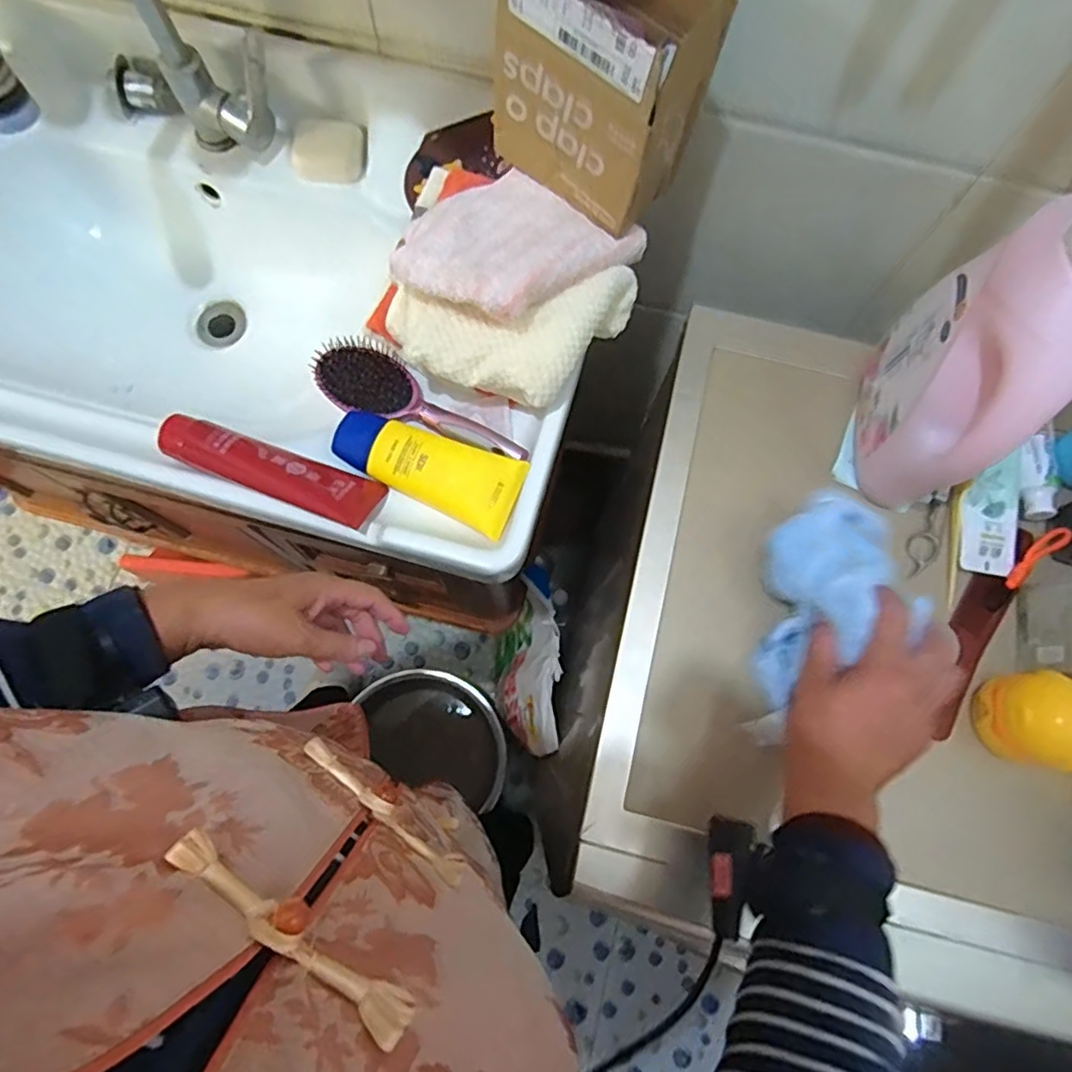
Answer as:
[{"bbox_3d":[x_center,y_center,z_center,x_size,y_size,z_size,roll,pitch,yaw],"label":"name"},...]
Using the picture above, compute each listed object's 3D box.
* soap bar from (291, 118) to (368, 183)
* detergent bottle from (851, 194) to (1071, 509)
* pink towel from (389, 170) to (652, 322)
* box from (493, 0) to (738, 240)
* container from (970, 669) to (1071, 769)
[{"bbox_3d":[-0.225,-0.422,0.690,0.083,0.023,0.060,4,113,3],"label":"soap bar"},{"bbox_3d":[0.321,-0.124,0.442,0.083,0.271,0.152,19,76,4],"label":"detergent bottle"},{"bbox_3d":[-0.021,-0.258,0.544,0.178,0.062,0.180,33,77,7],"label":"pink towel"},{"bbox_3d":[0.062,-0.381,0.523,0.156,0.153,0.120,44,78,9],"label":"box"},{"bbox_3d":[0.378,0.139,0.477,0.060,0.066,0.070,4,75,0],"label":"container"}]

